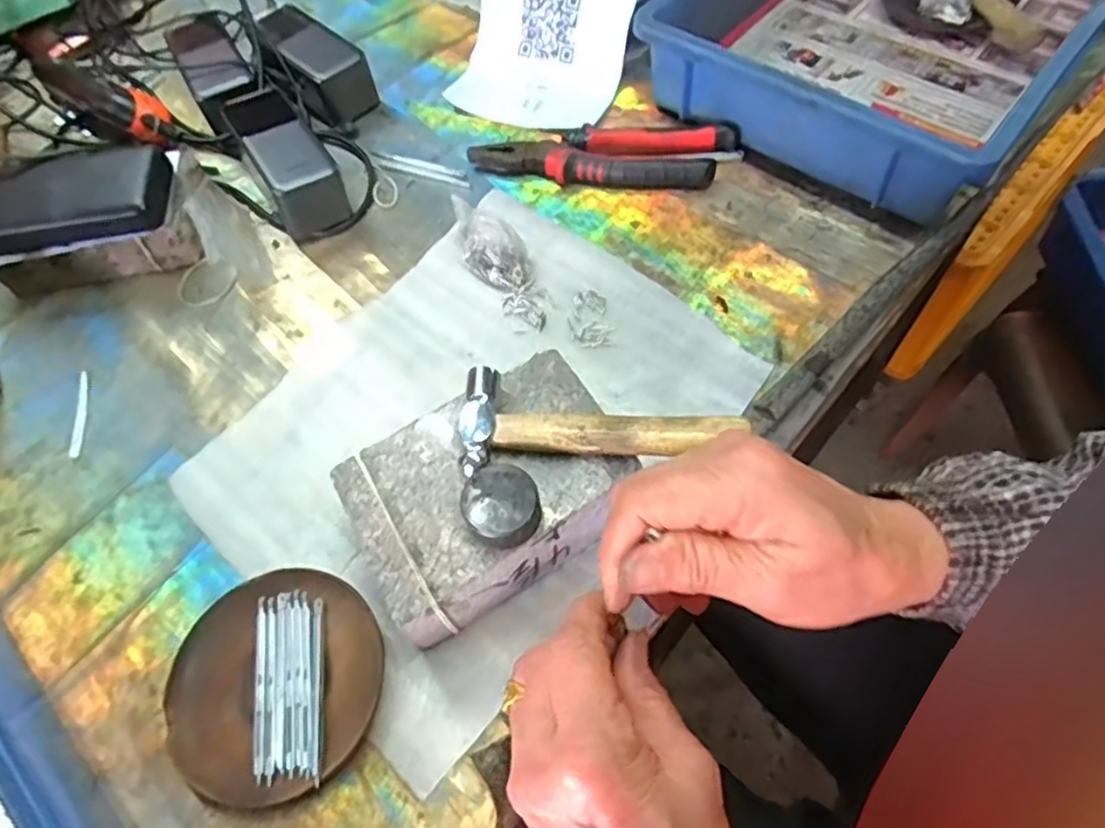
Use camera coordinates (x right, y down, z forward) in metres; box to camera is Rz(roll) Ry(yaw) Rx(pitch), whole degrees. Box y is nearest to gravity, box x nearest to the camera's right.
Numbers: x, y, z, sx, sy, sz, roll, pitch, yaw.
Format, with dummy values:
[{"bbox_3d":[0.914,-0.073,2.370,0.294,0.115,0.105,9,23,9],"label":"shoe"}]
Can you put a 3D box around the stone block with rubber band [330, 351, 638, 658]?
[{"bbox_3d":[-0.033,0.048,0.386,0.147,0.059,0.108,-28,62,-11],"label":"stone block with rubber band"}]

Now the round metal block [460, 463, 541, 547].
[{"bbox_3d":[-0.026,0.046,0.338,0.037,0.018,0.038,-2,59,3],"label":"round metal block"}]

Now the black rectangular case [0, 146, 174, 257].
[{"bbox_3d":[-0.379,-0.165,0.519,0.157,0.025,0.078,-11,59,-3],"label":"black rectangular case"}]

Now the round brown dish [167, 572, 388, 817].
[{"bbox_3d":[-0.149,0.146,0.369,0.112,0.017,0.116,-2,60,3],"label":"round brown dish"}]

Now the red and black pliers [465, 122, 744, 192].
[{"bbox_3d":[0.041,-0.216,0.561,0.214,0.020,0.061,3,60,6],"label":"red and black pliers"}]

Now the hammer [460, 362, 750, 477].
[{"bbox_3d":[0.023,0.003,0.366,0.148,0.019,0.056,-2,59,3],"label":"hammer"}]

